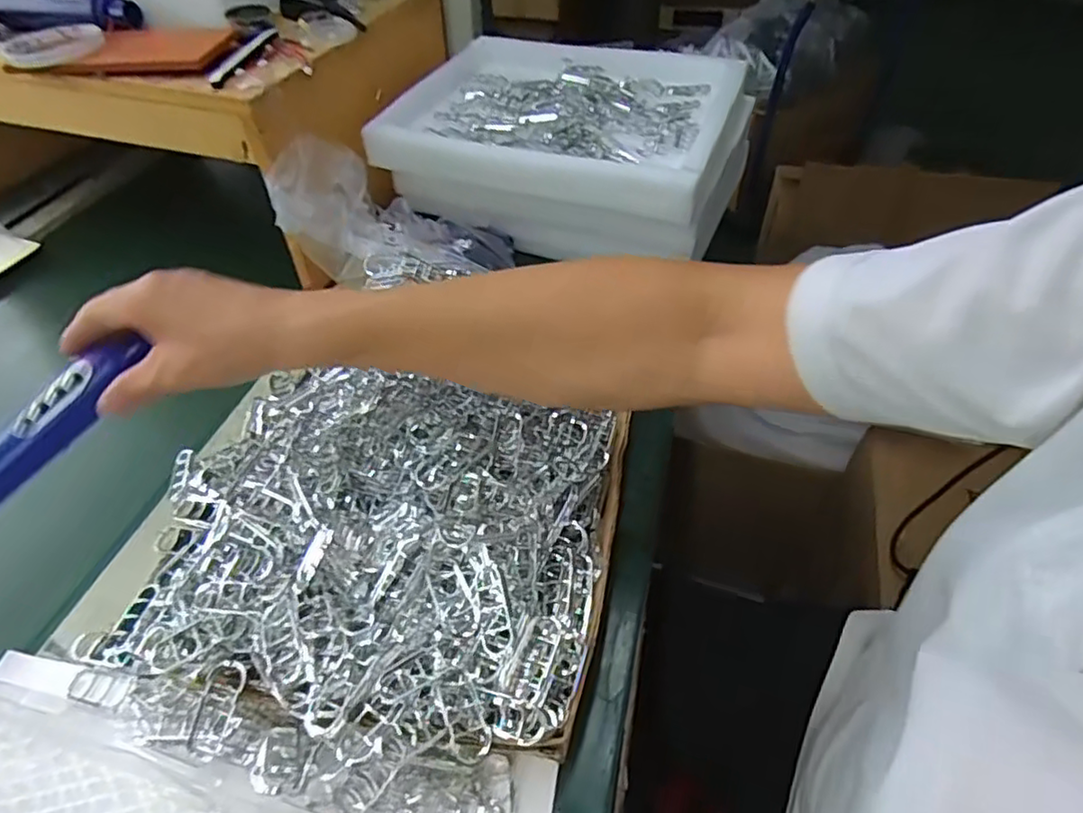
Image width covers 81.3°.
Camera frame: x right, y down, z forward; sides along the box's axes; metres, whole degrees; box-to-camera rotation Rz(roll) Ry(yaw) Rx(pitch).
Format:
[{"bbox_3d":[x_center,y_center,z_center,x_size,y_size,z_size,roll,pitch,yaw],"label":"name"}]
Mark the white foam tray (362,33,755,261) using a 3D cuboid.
[{"bbox_3d":[0.030,-0.299,0.740,0.361,0.133,0.287,14,48,14],"label":"white foam tray"}]

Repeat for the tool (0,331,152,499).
[{"bbox_3d":[-0.309,0.019,0.383,0.021,0.024,0.157,28,72,25],"label":"tool"}]

